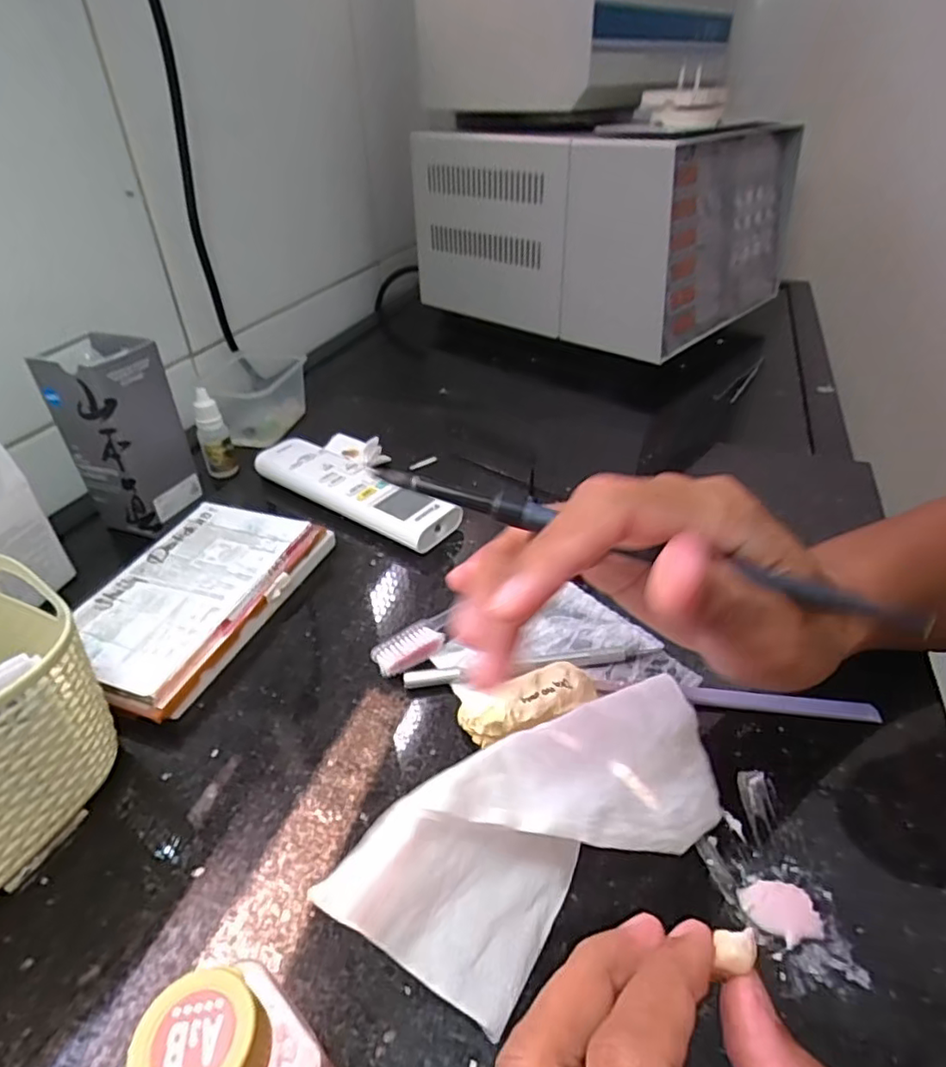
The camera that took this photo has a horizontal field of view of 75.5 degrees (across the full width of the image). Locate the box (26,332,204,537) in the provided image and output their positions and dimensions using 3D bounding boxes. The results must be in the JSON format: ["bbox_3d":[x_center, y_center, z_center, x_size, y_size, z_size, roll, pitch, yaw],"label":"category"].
[{"bbox_3d":[-0.249,-0.073,0.441,0.060,0.128,0.058,8,37,12],"label":"box"}]

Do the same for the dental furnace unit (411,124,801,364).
[{"bbox_3d":[0.171,-0.407,0.788,0.365,0.198,0.348,27,45,33],"label":"dental furnace unit"}]

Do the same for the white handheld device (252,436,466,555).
[{"bbox_3d":[-0.090,-0.031,0.453,0.173,0.029,0.041,24,43,31],"label":"white handheld device"}]

